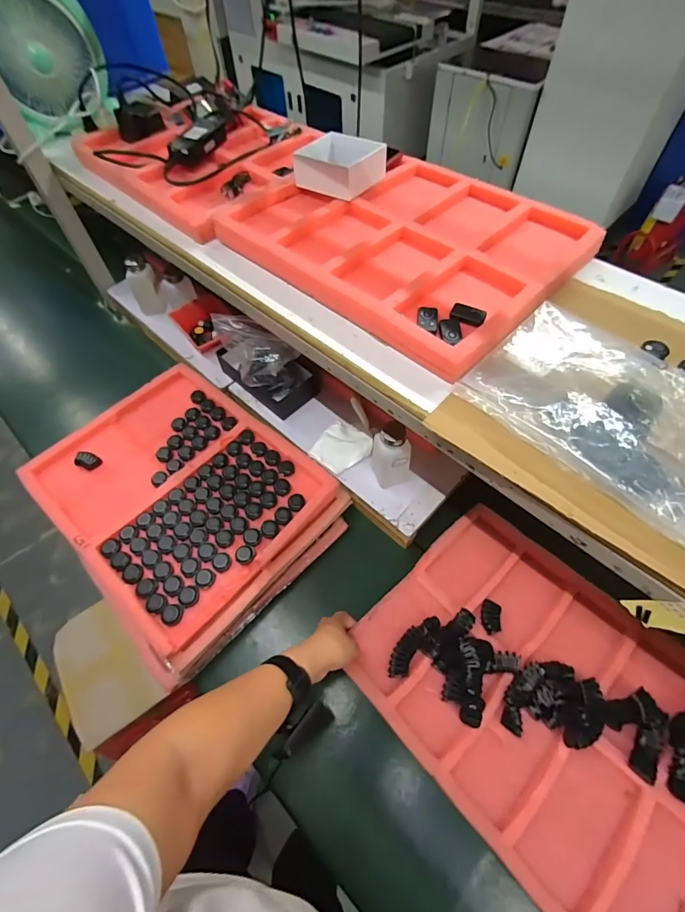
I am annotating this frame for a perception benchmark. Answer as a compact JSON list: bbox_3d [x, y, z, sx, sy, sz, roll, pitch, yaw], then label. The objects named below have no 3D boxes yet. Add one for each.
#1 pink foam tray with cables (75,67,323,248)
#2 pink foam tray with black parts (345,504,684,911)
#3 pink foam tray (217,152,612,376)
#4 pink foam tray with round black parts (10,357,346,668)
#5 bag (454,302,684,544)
[{"bbox_3d":[-0.287,-0.604,0.765,0.518,0.081,0.359,34,64,22],"label":"pink foam tray with cables"},{"bbox_3d":[0.282,0.321,0.559,0.376,0.074,0.478,-39,63,-21],"label":"pink foam tray with black parts"},{"bbox_3d":[0.090,-0.330,0.605,0.457,0.035,0.372,39,66,24],"label":"pink foam tray"},{"bbox_3d":[-0.295,0.049,0.726,0.463,0.043,0.377,36,65,23],"label":"pink foam tray with round black parts"},{"bbox_3d":[0.290,-0.052,0.426,0.192,0.034,0.286,-37,62,-20],"label":"bag"}]

